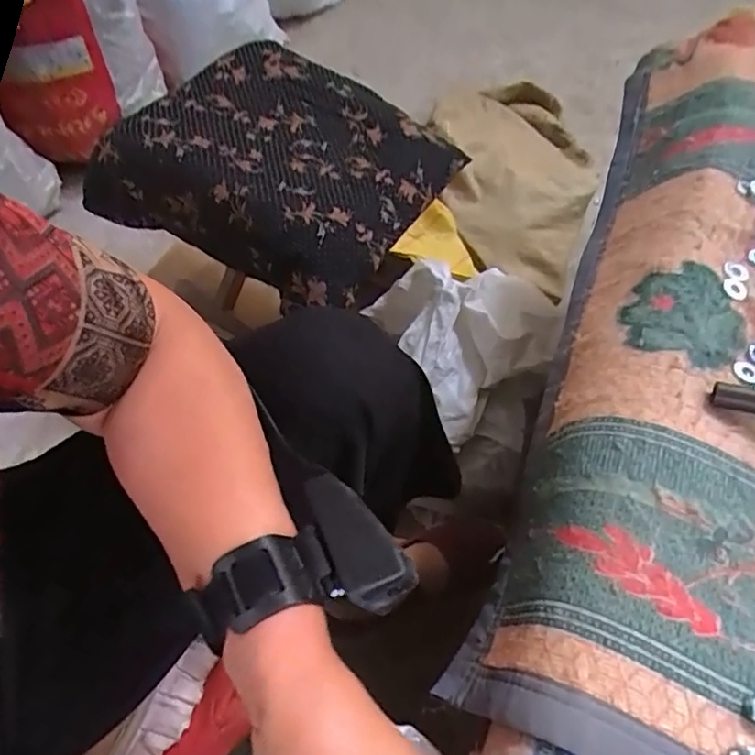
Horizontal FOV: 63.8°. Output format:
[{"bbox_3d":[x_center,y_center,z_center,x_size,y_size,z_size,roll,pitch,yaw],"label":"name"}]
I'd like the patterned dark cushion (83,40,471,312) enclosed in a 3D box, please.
[{"bbox_3d":[-0.122,-0.262,0.737,0.365,0.093,0.314,30,61,13],"label":"patterned dark cushion"}]

